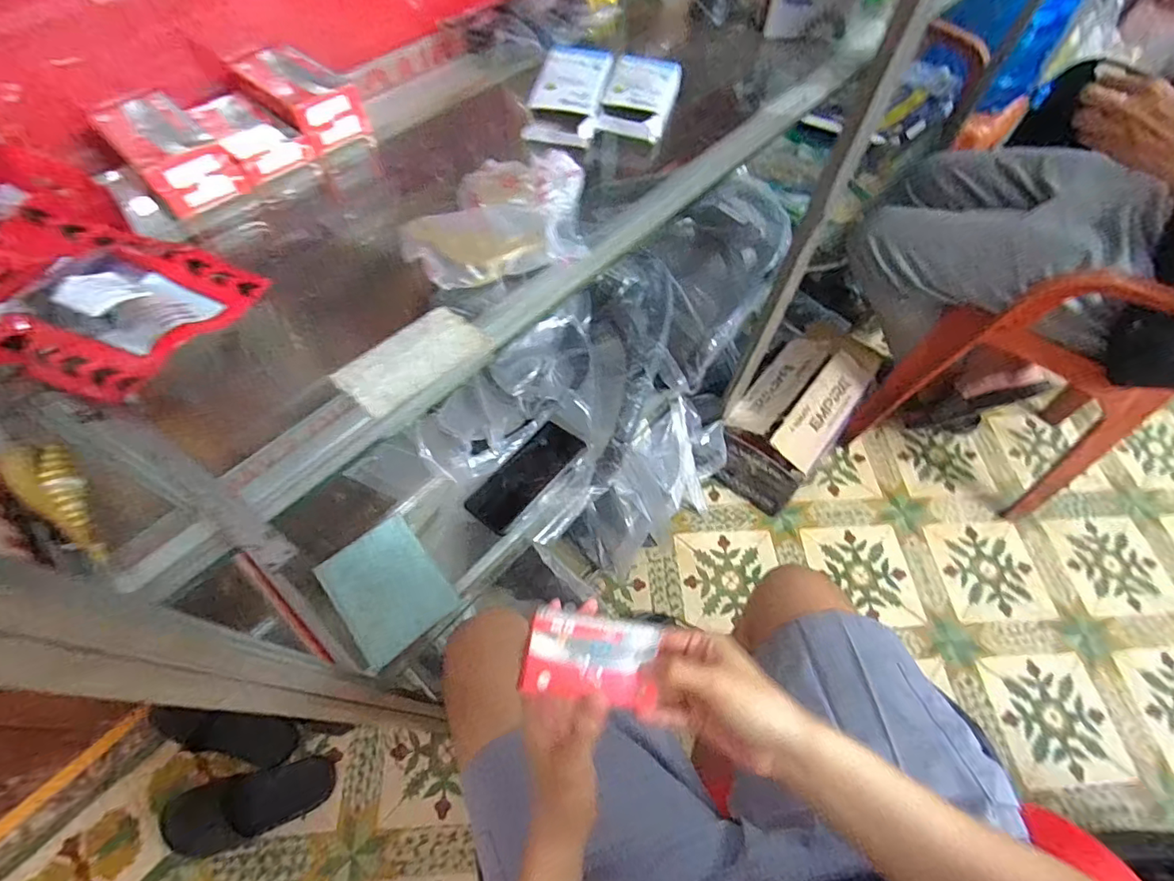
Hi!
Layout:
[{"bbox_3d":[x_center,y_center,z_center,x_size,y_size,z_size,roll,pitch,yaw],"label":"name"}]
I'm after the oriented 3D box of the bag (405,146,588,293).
[{"bbox_3d":[-0.065,-0.166,0.386,0.140,0.024,0.106,-16,61,-11],"label":"bag"}]

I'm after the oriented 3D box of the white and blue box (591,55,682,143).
[{"bbox_3d":[0.048,-0.315,0.471,0.060,0.018,0.108,14,60,7],"label":"white and blue box"}]

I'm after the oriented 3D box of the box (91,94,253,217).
[{"bbox_3d":[-0.325,-0.222,0.401,0.095,0.042,0.064,40,66,20],"label":"box"}]

